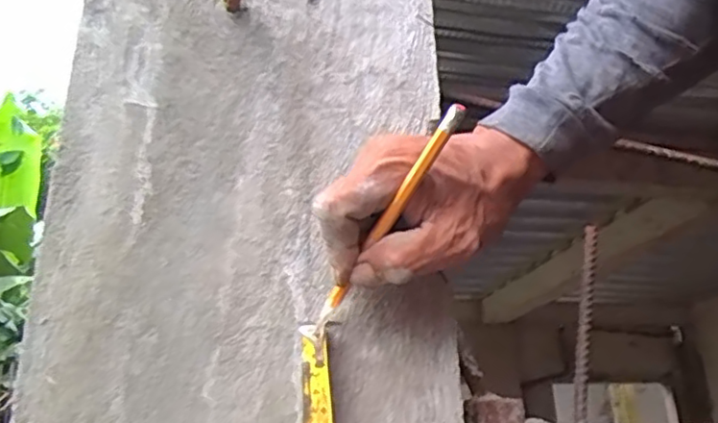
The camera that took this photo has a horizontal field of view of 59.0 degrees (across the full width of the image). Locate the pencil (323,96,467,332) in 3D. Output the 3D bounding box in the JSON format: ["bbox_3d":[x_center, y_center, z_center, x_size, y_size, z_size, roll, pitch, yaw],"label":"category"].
[{"bbox_3d":[0.013,0.007,0.351,0.012,0.012,0.155,14,-59,-34],"label":"pencil"}]

